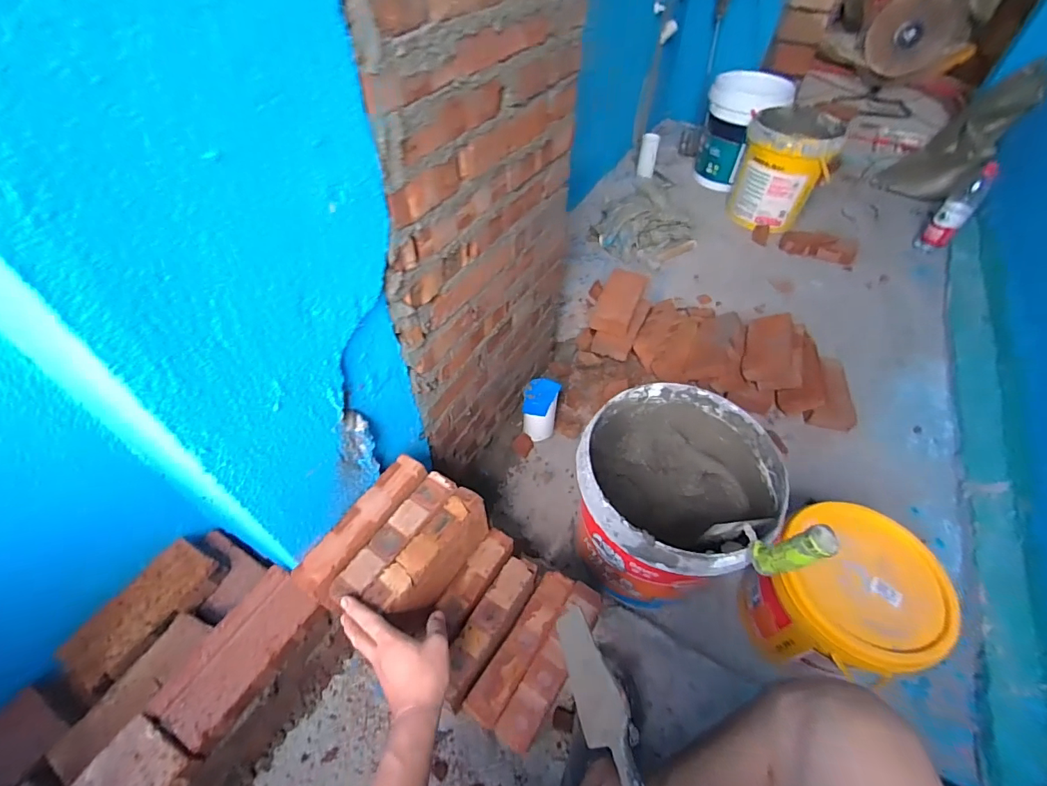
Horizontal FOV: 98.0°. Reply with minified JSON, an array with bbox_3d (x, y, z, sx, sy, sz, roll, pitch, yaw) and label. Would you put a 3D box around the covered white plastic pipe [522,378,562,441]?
[{"bbox_3d":[0.040,0.047,1.096,0.078,0.172,0.068,12,52,8],"label":"covered white plastic pipe"}]

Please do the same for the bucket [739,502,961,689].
[{"bbox_3d":[0.518,0.346,0.772,0.217,0.225,0.228,1,51,-1],"label":"bucket"}]

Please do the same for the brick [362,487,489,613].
[{"bbox_3d":[-0.129,0.236,0.643,0.056,0.092,0.204,29,56,21],"label":"brick"}]

